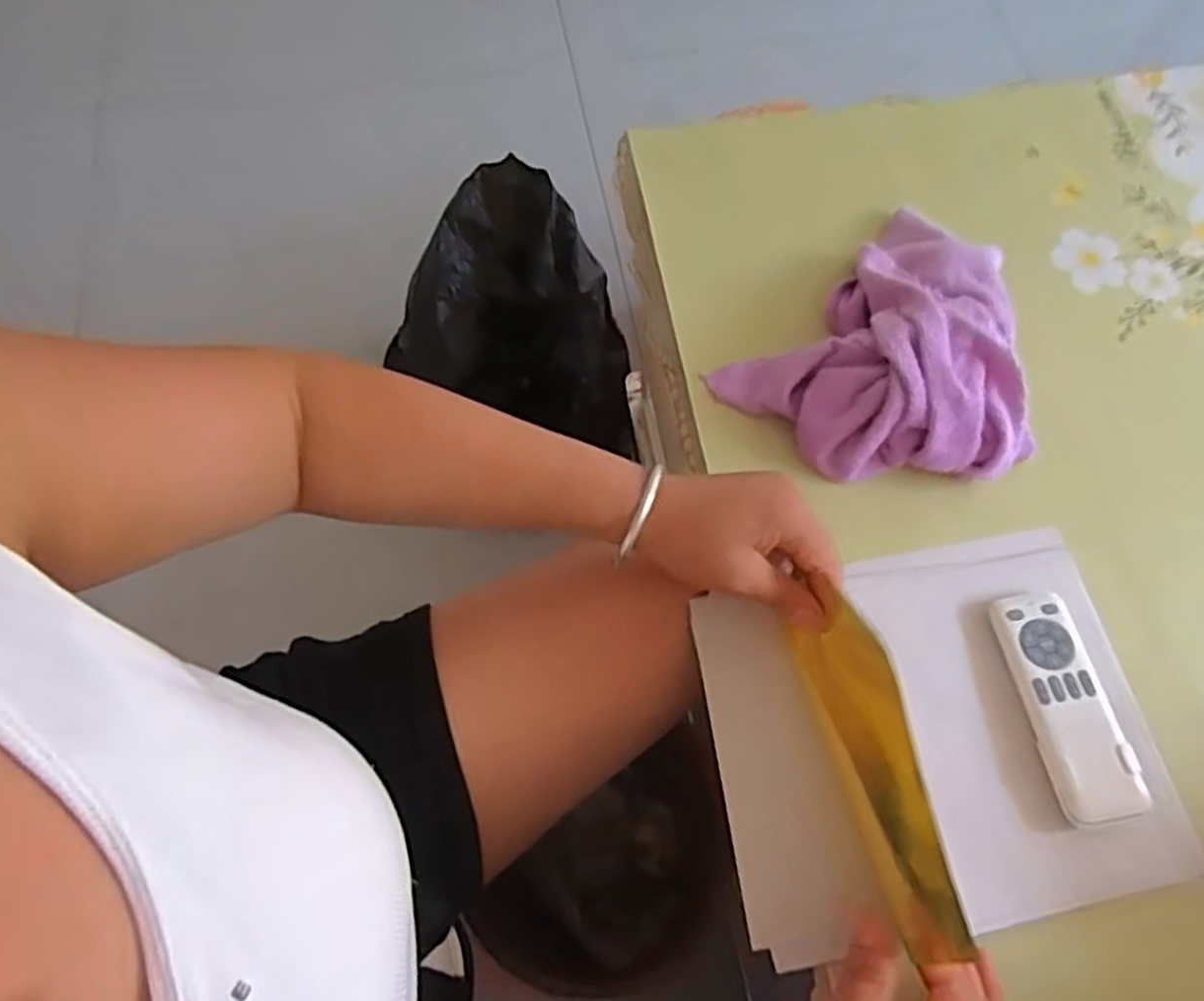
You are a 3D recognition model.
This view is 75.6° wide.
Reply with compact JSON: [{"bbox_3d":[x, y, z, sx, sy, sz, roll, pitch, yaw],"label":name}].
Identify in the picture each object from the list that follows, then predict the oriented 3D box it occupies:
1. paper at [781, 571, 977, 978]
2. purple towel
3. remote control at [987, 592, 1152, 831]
[{"bbox_3d":[0.142,0.139,0.401,0.040,0.035,0.163,-11,68,-6],"label":"paper"},{"bbox_3d":[0.205,-0.092,0.507,0.203,0.062,0.177,-38,73,-16],"label":"purple towel"},{"bbox_3d":[0.263,0.116,0.443,0.045,0.015,0.125,-9,68,-6],"label":"remote control"}]

